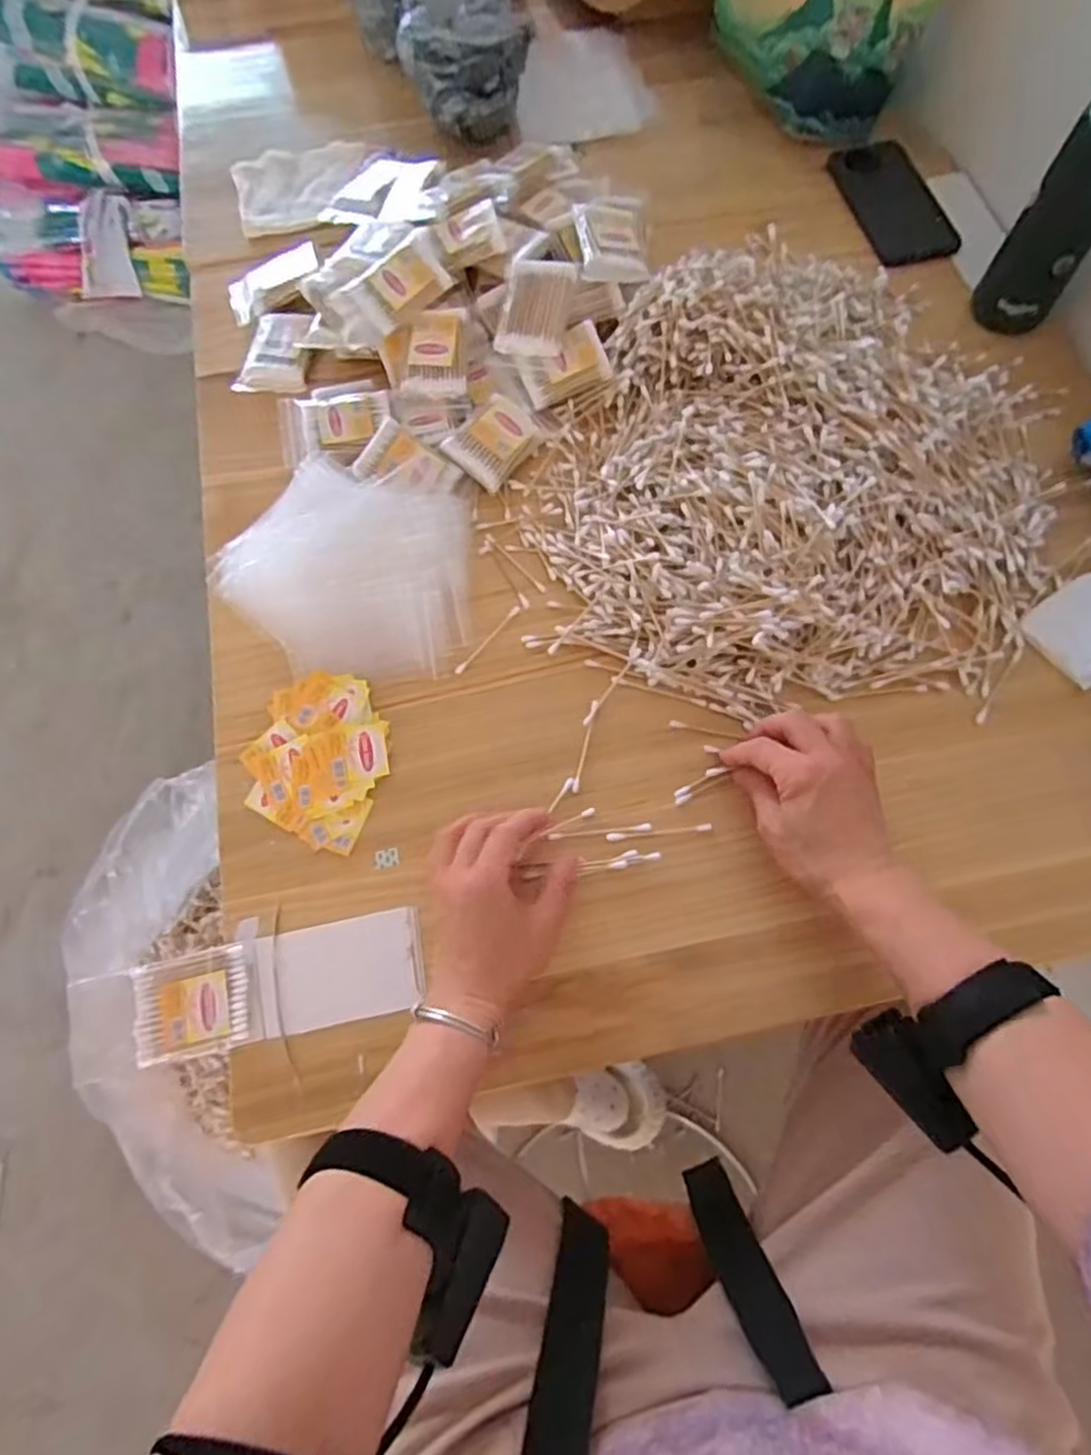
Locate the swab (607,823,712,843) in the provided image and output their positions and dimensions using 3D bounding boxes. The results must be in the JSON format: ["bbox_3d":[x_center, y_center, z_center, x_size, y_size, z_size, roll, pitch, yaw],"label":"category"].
[{"bbox_3d":[0.079,0.073,0.492,0.072,0.004,0.006,-6,68,-1],"label":"swab"}]

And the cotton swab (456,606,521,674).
[{"bbox_3d":[-0.045,-0.070,0.551,0.007,0.004,0.073,38,74,14],"label":"cotton swab"}]

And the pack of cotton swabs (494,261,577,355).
[{"bbox_3d":[-0.009,-0.356,0.599,0.059,0.008,0.073,17,101,16],"label":"pack of cotton swabs"}]

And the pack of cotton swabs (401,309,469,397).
[{"bbox_3d":[-0.094,-0.325,0.620,0.055,0.028,0.071,2,96,5],"label":"pack of cotton swabs"}]

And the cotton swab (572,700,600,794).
[{"bbox_3d":[0.029,0.013,0.517,0.006,0.004,0.072,12,69,6],"label":"cotton swab"}]

